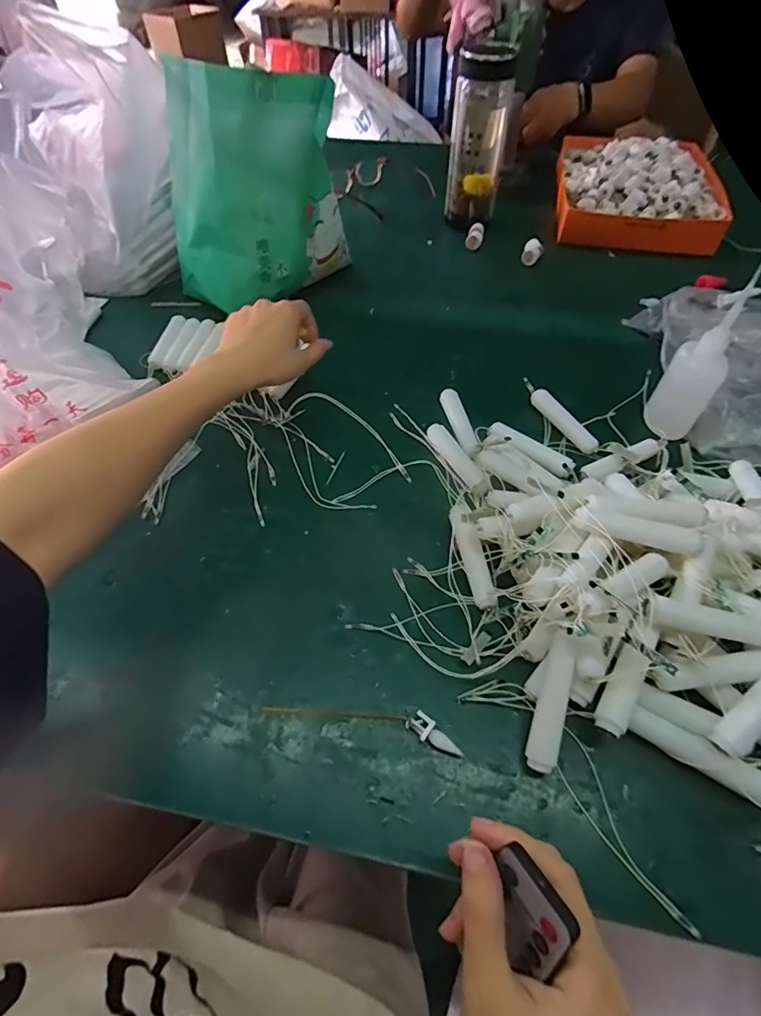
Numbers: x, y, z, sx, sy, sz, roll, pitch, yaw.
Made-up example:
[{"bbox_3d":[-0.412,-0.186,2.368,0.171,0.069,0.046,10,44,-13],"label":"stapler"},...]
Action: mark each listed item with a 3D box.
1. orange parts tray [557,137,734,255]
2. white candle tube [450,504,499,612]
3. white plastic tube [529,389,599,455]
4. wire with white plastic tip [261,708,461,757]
[{"bbox_3d":[0.411,-0.514,0.761,0.240,0.073,0.281,11,55,8],"label":"orange parts tray"},{"bbox_3d":[0.074,0.038,0.389,0.017,0.015,0.088,-13,68,-3],"label":"white candle tube"},{"bbox_3d":[0.193,-0.092,0.500,0.019,0.018,0.090,-25,58,-17],"label":"white plastic tube"},{"bbox_3d":[-0.014,0.144,0.332,0.138,0.010,0.019,10,55,8],"label":"wire with white plastic tip"}]

